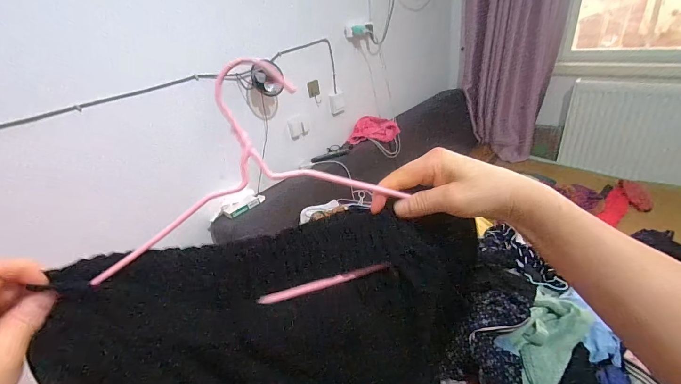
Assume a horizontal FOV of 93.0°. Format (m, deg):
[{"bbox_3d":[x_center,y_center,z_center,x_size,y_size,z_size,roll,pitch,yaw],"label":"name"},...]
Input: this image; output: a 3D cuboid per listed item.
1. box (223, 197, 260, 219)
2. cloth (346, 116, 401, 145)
[{"bbox_3d":[-0.381,0.060,1.256,0.130,0.030,0.061,-29,37,-32],"label":"box"},{"bbox_3d":[0.172,-0.330,1.734,0.285,0.119,0.134,-21,34,-22],"label":"cloth"}]

